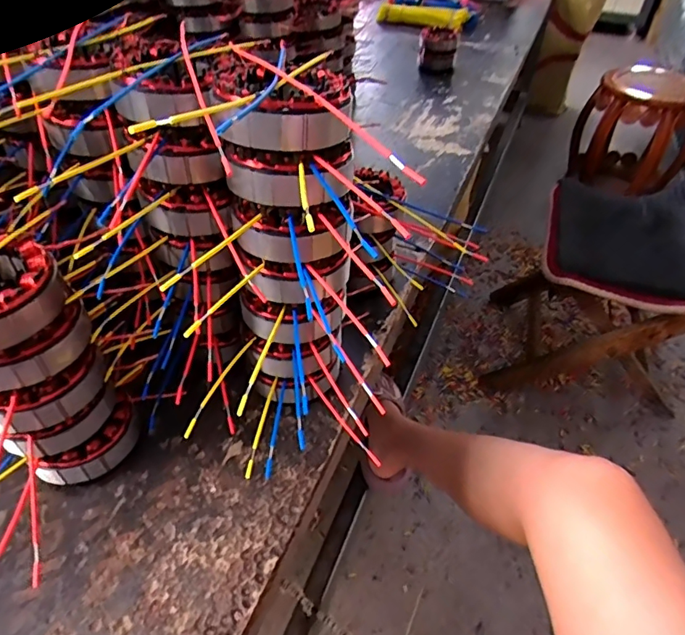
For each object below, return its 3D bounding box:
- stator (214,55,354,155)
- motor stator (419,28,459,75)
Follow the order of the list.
[{"bbox_3d":[-0.036,-0.135,0.306,0.086,0.034,0.087,10,45,9],"label":"stator"},{"bbox_3d":[0.221,-0.623,1.144,0.085,0.083,0.084,10,45,9],"label":"motor stator"}]

